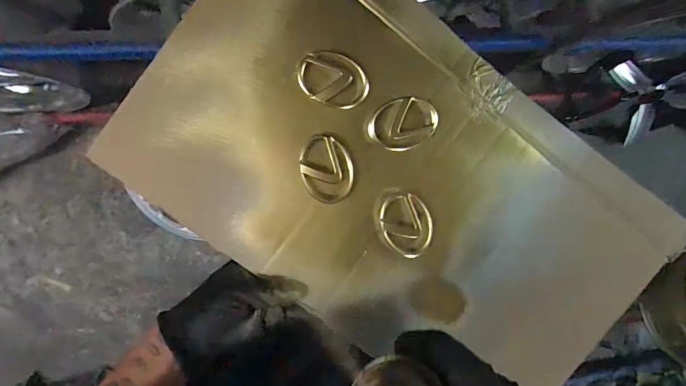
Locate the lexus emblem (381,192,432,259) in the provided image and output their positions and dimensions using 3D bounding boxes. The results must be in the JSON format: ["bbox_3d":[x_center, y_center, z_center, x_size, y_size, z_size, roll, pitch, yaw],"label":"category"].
[{"bbox_3d":[0.061,0.033,0.365,0.046,0.007,0.065,-12,106,7],"label":"lexus emblem"}]

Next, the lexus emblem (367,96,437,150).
[{"bbox_3d":[0.054,-0.063,0.352,0.062,0.015,0.046,-3,90,-8],"label":"lexus emblem"}]

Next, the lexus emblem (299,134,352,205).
[{"bbox_3d":[-0.015,-0.022,0.354,0.048,0.010,0.062,-24,100,5],"label":"lexus emblem"}]

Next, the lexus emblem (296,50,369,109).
[{"bbox_3d":[-0.008,-0.101,0.341,0.063,0.009,0.045,18,104,-4],"label":"lexus emblem"}]

